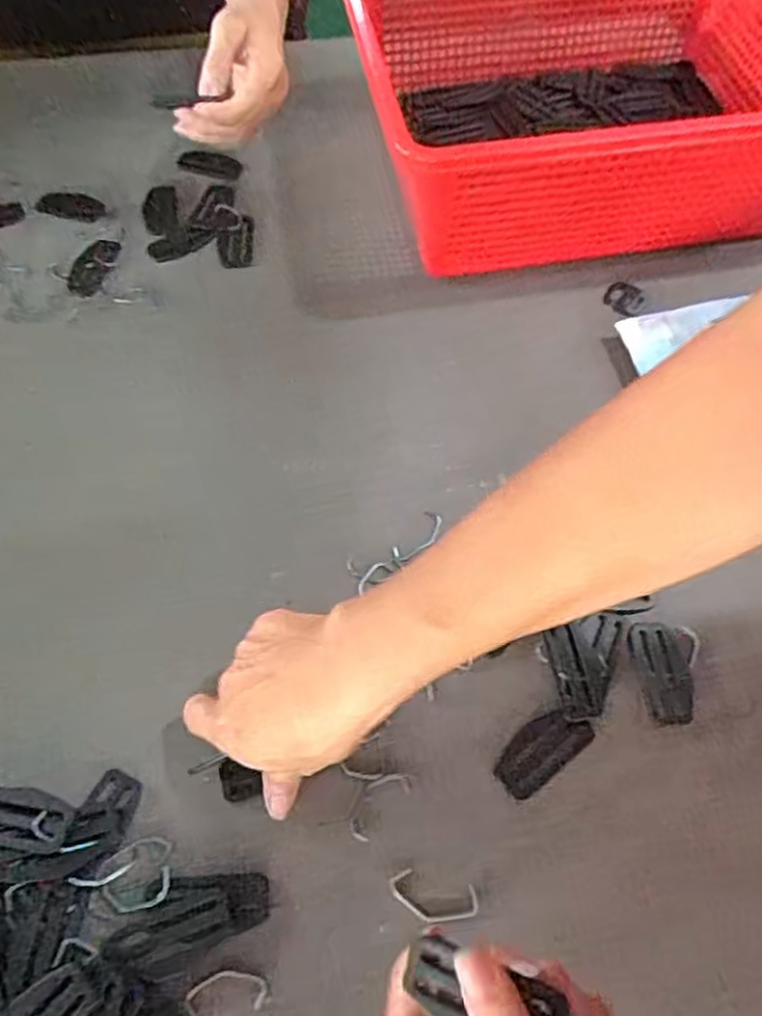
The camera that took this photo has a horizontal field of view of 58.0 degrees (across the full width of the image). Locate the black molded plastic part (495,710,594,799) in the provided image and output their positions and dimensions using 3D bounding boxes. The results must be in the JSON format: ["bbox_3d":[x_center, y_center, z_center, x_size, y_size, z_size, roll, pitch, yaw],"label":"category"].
[{"bbox_3d":[0.086,0.129,0.368,0.055,0.004,0.026,-34,66,-17],"label":"black molded plastic part"}]

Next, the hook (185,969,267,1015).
[{"bbox_3d":[-0.072,0.225,0.319,0.037,0.004,0.016,-5,61,-3],"label":"hook"}]

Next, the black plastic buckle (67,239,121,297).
[{"bbox_3d":[-0.225,-0.190,0.538,0.030,0.004,0.059,11,62,6],"label":"black plastic buckle"}]

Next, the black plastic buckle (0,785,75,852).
[{"bbox_3d":[-0.186,0.157,0.349,0.062,0.014,0.025,11,62,6],"label":"black plastic buckle"}]

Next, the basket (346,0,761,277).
[{"bbox_3d":[0.180,-0.341,0.556,0.402,0.128,0.303,-9,61,-5],"label":"basket"}]

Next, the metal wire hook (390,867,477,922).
[{"bbox_3d":[0.025,0.192,0.337,0.043,0.004,0.020,13,62,7],"label":"metal wire hook"}]

